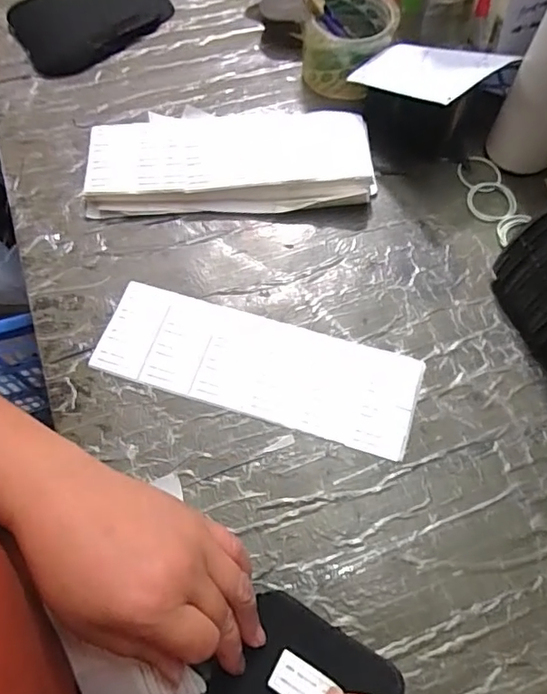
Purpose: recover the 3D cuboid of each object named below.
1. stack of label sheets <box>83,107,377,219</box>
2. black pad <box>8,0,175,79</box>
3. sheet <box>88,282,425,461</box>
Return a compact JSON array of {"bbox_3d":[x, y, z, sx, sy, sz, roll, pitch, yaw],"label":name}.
[{"bbox_3d":[-0.041,-0.178,0.503,0.254,0.027,0.114,-3,64,-1],"label":"stack of label sheets"},{"bbox_3d":[-0.199,-0.361,0.597,0.165,0.023,0.114,-37,70,-16],"label":"black pad"},{"bbox_3d":[-0.012,0.014,0.428,0.250,0.006,0.084,15,65,7],"label":"sheet"}]

